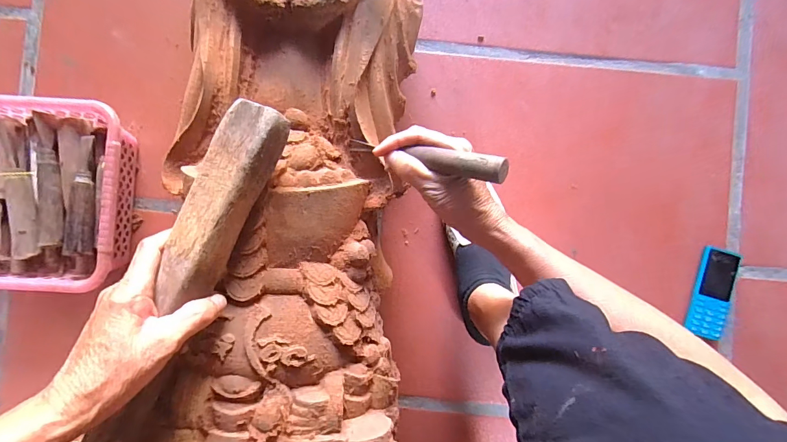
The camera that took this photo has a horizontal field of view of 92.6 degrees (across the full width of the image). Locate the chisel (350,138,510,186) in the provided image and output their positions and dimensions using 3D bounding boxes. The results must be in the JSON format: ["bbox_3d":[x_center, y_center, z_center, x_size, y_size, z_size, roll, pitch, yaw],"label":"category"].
[{"bbox_3d":[0.023,-0.061,0.350,0.170,0.015,0.020,18,89,38],"label":"chisel"}]

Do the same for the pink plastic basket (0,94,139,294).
[{"bbox_3d":[-0.495,-0.037,0.500,0.311,0.097,0.238,2,89,-1],"label":"pink plastic basket"}]

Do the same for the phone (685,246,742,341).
[{"bbox_3d":[0.455,0.103,0.532,0.048,0.016,0.125,12,90,0],"label":"phone"}]

